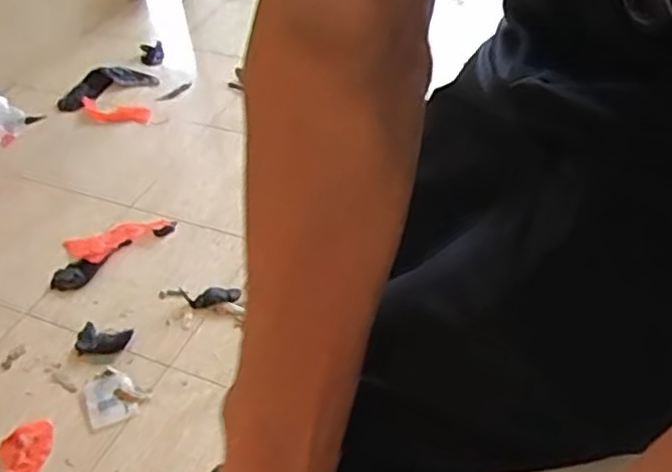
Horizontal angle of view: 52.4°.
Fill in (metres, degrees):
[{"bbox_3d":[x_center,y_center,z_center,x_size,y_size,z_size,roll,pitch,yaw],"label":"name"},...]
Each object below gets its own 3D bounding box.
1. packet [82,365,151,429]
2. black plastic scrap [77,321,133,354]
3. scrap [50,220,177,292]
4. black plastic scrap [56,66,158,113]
[{"bbox_3d":[-0.335,0.235,1.027,0.085,0.010,0.096,-22,45,-17],"label":"packet"},{"bbox_3d":[-0.380,0.168,1.103,0.089,0.009,0.060,5,44,12],"label":"black plastic scrap"},{"bbox_3d":[-0.425,0.015,1.273,0.242,0.025,0.127,-34,50,-27],"label":"scrap"},{"bbox_3d":[-0.581,-0.382,1.713,0.242,0.026,0.164,-22,46,-17],"label":"black plastic scrap"}]

